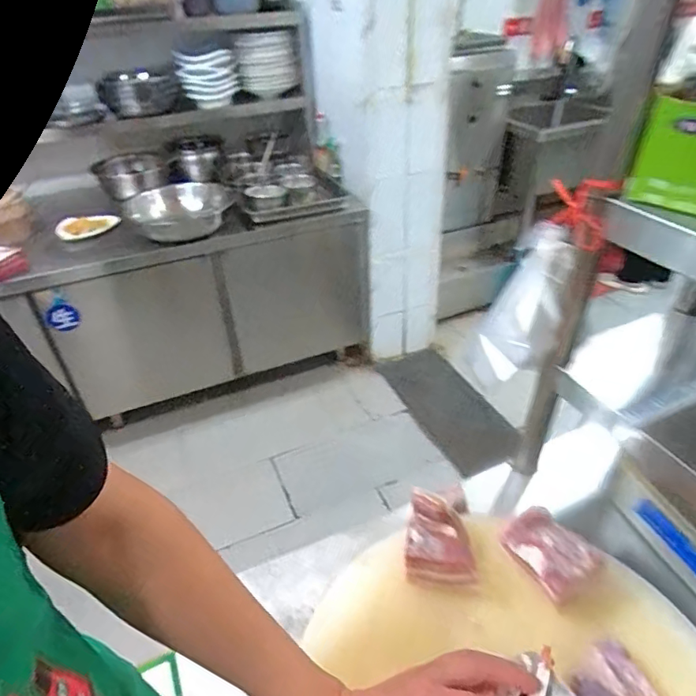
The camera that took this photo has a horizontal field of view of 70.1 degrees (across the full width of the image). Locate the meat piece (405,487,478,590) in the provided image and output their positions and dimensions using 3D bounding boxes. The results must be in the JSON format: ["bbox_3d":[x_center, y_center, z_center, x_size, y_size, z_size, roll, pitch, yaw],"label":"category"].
[{"bbox_3d":[0.115,0.238,0.618,0.079,0.062,0.097,6,38,11],"label":"meat piece"}]

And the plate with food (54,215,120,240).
[{"bbox_3d":[-0.900,-0.422,1.718,0.206,0.044,0.147,-17,39,-18],"label":"plate with food"}]

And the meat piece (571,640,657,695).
[{"bbox_3d":[0.259,0.333,0.492,0.075,0.022,0.062,-15,39,-15],"label":"meat piece"}]

